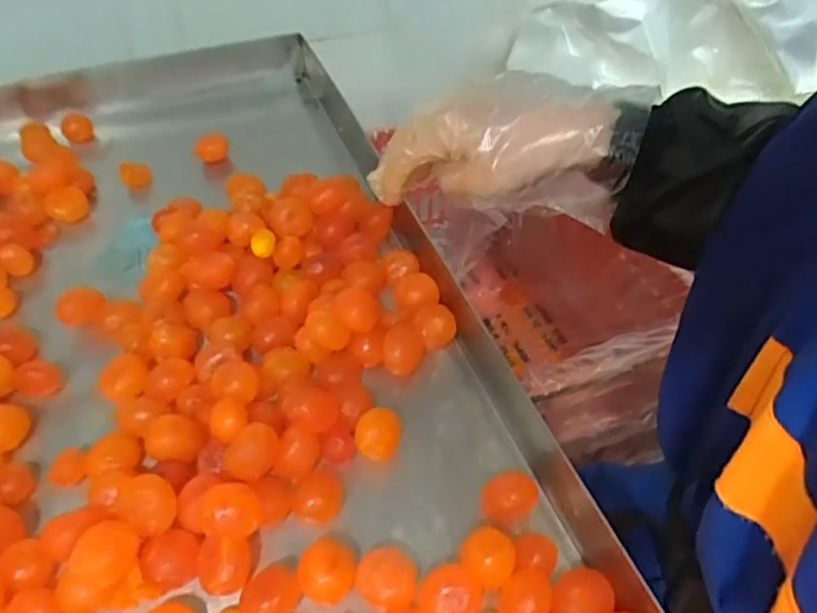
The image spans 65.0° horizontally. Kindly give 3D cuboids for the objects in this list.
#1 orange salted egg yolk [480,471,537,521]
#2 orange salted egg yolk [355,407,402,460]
[{"bbox_3d":[0.058,0.111,0.374,0.029,0.026,0.022,14,48,12],"label":"orange salted egg yolk"},{"bbox_3d":[-0.019,0.083,0.402,0.028,0.033,0.026,1,46,-1],"label":"orange salted egg yolk"}]

